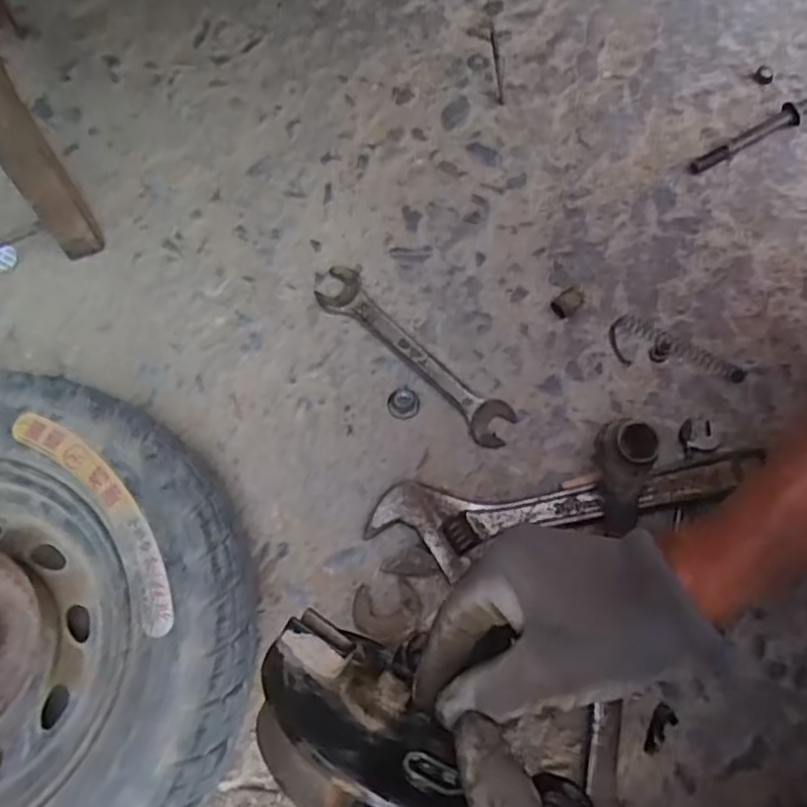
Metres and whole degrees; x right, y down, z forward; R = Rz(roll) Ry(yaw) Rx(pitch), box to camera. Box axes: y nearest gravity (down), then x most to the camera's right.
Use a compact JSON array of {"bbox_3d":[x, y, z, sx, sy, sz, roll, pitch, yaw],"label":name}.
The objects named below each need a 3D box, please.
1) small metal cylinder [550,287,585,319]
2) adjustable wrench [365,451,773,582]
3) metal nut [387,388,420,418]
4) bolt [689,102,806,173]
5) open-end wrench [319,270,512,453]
[{"bbox_3d":[0.130,-0.079,0.544,0.024,0.017,0.017,-32,74,-12],"label":"small metal cylinder"},{"bbox_3d":[0.117,0.075,0.481,0.277,0.022,0.059,-6,71,-3],"label":"adjustable wrench"},{"bbox_3d":[0.000,0.000,0.514,0.023,0.004,0.025,0,70,-1],"label":"metal nut"},{"bbox_3d":[0.337,-0.252,0.611,0.211,0.013,0.018,-31,74,-12],"label":"bolt"},{"bbox_3d":[0.007,-0.040,0.527,0.189,0.009,0.038,42,75,13],"label":"open-end wrench"}]

